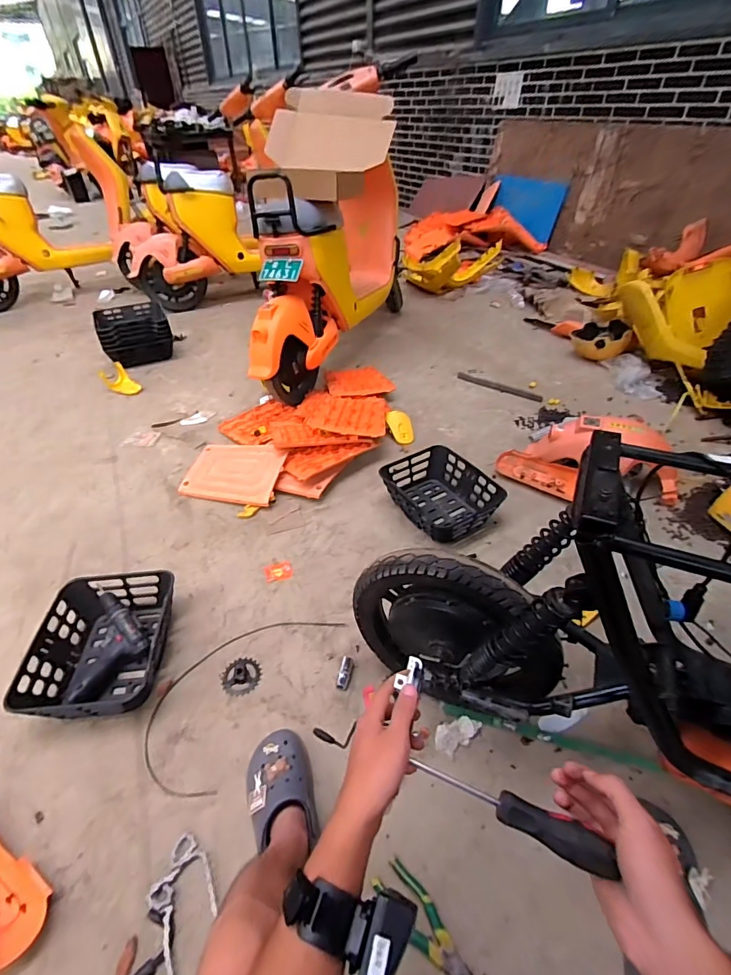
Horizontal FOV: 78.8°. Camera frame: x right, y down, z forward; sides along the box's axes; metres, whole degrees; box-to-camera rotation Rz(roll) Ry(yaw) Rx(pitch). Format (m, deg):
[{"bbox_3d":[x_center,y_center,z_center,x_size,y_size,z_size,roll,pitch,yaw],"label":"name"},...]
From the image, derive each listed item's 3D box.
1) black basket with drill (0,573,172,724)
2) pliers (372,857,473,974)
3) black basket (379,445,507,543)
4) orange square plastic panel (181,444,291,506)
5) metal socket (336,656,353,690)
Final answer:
[{"bbox_3d":[-0.578,0.346,1.001,0.271,0.122,0.320,-6,41,-6],"label":"black basket with drill"},{"bbox_3d":[0.095,0.669,0.670,0.056,0.019,0.191,-29,48,-28],"label":"pliers"},{"bbox_3d":[0.221,0.010,1.366,0.284,0.113,0.325,-20,45,-21],"label":"black basket"},{"bbox_3d":[-0.430,-0.054,1.466,0.310,0.016,0.246,4,50,11],"label":"orange square plastic panel"},{"bbox_3d":[-0.045,0.408,0.983,0.023,0.019,0.071,8,42,10],"label":"metal socket"}]

